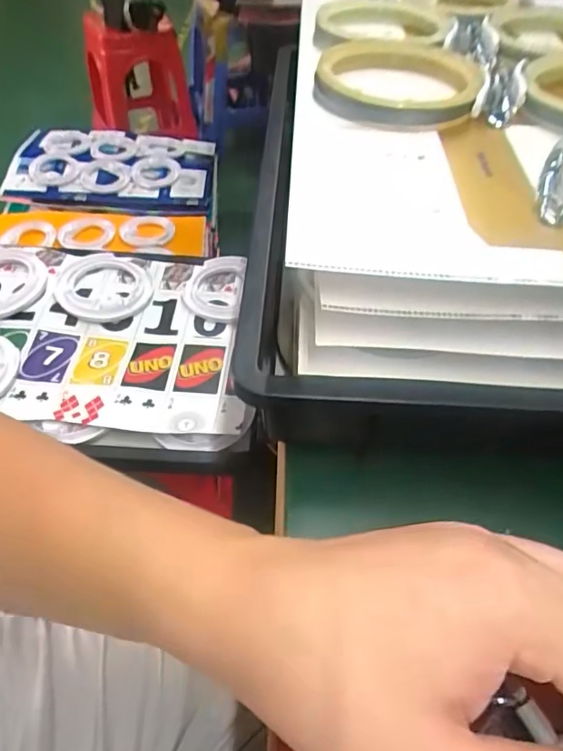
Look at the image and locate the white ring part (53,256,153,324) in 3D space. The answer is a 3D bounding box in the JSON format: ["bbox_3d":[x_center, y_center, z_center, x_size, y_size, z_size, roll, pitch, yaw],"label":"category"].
[{"bbox_3d":[-0.260,-0.128,0.751,0.133,0.020,0.132,-1,50,-4],"label":"white ring part"}]

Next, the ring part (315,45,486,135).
[{"bbox_3d":[0.088,-0.227,0.394,0.122,0.023,0.137,11,50,6],"label":"ring part"}]

